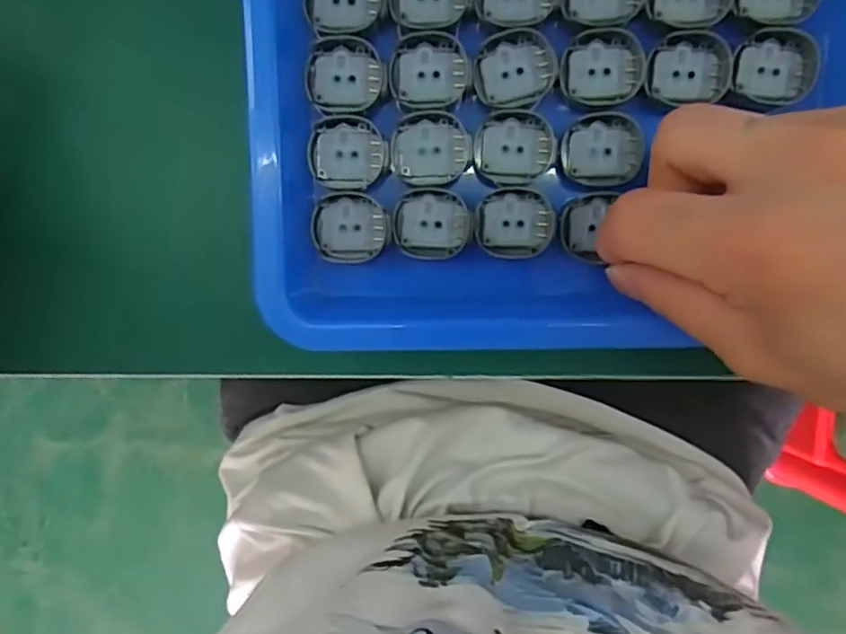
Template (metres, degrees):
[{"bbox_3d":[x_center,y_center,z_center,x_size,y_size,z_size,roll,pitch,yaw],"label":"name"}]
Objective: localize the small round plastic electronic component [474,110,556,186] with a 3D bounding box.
[{"bbox_3d":[0.033,-0.060,0.221,0.028,0.004,0.026,0,97,0],"label":"small round plastic electronic component"}]

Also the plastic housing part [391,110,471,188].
[{"bbox_3d":[0.003,-0.060,0.221,0.027,0.004,0.026,0,97,0],"label":"plastic housing part"}]

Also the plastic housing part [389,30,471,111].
[{"bbox_3d":[0.002,-0.087,0.218,0.027,0.004,0.026,6,97,0],"label":"plastic housing part"}]

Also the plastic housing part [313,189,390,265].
[{"bbox_3d":[-0.027,-0.033,0.227,0.027,0.004,0.026,10,97,-1],"label":"plastic housing part"}]

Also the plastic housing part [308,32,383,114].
[{"bbox_3d":[-0.027,-0.085,0.218,0.026,0.005,0.025,5,97,0],"label":"plastic housing part"}]

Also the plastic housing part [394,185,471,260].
[{"bbox_3d":[0.003,-0.034,0.225,0.028,0.004,0.025,6,97,-1],"label":"plastic housing part"}]

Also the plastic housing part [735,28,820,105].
[{"bbox_3d":[0.124,-0.087,0.215,0.028,0.007,0.025,-7,97,1],"label":"plastic housing part"}]

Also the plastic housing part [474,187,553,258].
[{"bbox_3d":[0.034,-0.034,0.224,0.028,0.004,0.025,3,97,0],"label":"plastic housing part"}]

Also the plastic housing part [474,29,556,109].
[{"bbox_3d":[0.033,-0.088,0.217,0.028,0.005,0.024,-14,96,2],"label":"plastic housing part"}]

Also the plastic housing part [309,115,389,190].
[{"bbox_3d":[-0.027,-0.059,0.221,0.027,0.004,0.025,-2,97,0],"label":"plastic housing part"}]

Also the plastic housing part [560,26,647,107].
[{"bbox_3d":[0.063,-0.087,0.216,0.028,0.006,0.025,-3,97,0],"label":"plastic housing part"}]

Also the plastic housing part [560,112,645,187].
[{"bbox_3d":[0.065,-0.060,0.221,0.029,0.004,0.025,-2,97,0],"label":"plastic housing part"}]

